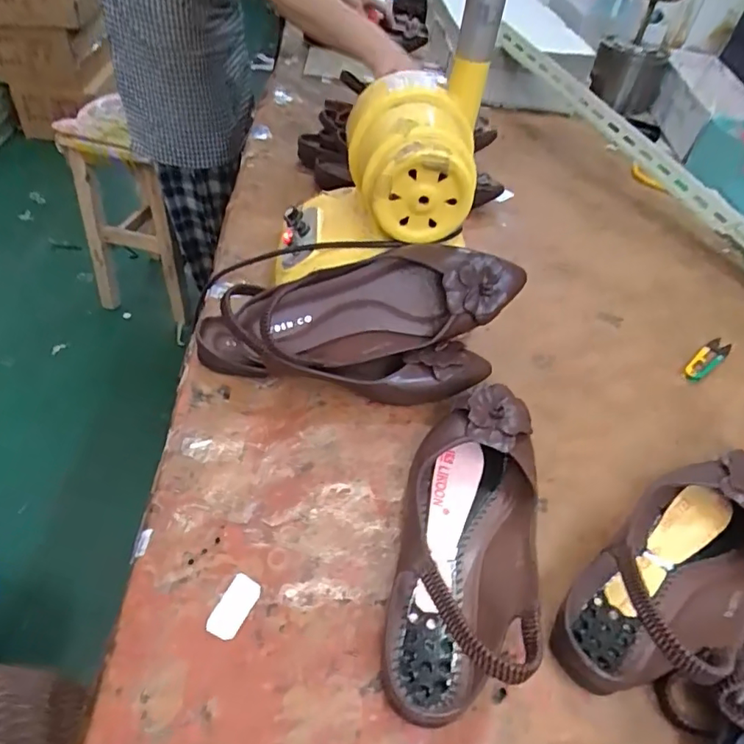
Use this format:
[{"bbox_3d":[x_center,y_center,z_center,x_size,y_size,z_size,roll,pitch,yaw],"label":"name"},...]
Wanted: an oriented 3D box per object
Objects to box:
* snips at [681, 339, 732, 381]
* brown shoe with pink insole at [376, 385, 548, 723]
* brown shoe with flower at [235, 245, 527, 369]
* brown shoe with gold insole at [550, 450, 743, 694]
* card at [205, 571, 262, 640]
[{"bbox_3d":[0.373,-0.014,0.594,0.100,0.007,0.024,-30,56,-31],"label":"snips"},{"bbox_3d":[0.071,0.110,0.388,0.095,0.061,0.249,15,46,7],"label":"brown shoe with pink insole"},{"bbox_3d":[0.010,-0.060,0.501,0.257,0.068,0.097,-11,87,-7],"label":"brown shoe with flower"},{"bbox_3d":[0.227,0.134,0.380,0.239,0.065,0.090,-29,55,-31],"label":"brown shoe with gold insole"},{"bbox_3d":[-0.093,0.158,0.358,0.021,0.004,0.041,28,49,5],"label":"card"}]

